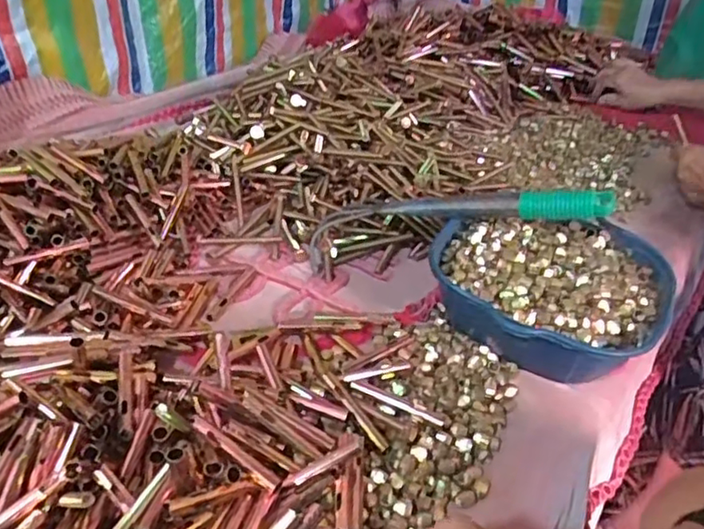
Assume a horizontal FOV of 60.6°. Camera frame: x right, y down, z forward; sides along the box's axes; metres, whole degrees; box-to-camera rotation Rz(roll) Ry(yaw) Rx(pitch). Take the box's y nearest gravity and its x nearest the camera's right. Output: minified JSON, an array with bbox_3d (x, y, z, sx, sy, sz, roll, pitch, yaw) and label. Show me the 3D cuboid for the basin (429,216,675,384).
[{"bbox_3d":[0.201,0.038,0.620,0.241,0.088,0.204,-2,36,-6],"label":"basin"}]

